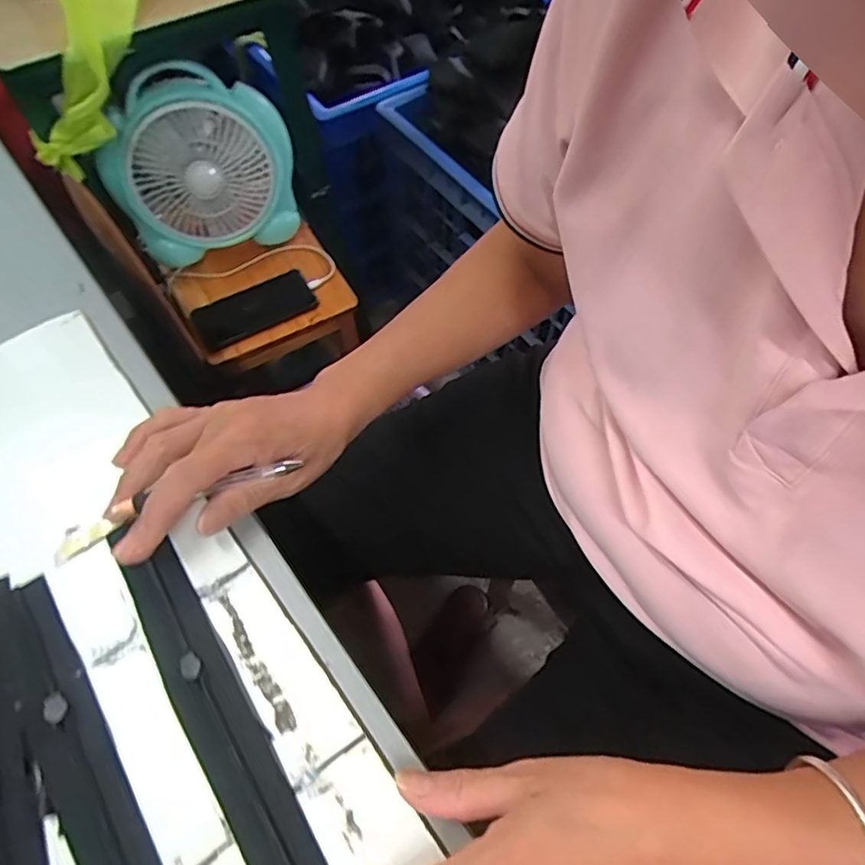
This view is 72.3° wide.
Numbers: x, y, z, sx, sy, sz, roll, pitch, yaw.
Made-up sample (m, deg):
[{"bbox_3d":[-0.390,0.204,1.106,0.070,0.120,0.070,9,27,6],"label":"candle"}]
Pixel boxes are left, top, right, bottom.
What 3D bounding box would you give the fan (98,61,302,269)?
[{"bbox_3d":[-0.314,-0.365,0.811,0.240,0.252,0.080,-22,50,-11],"label":"fan"}]

